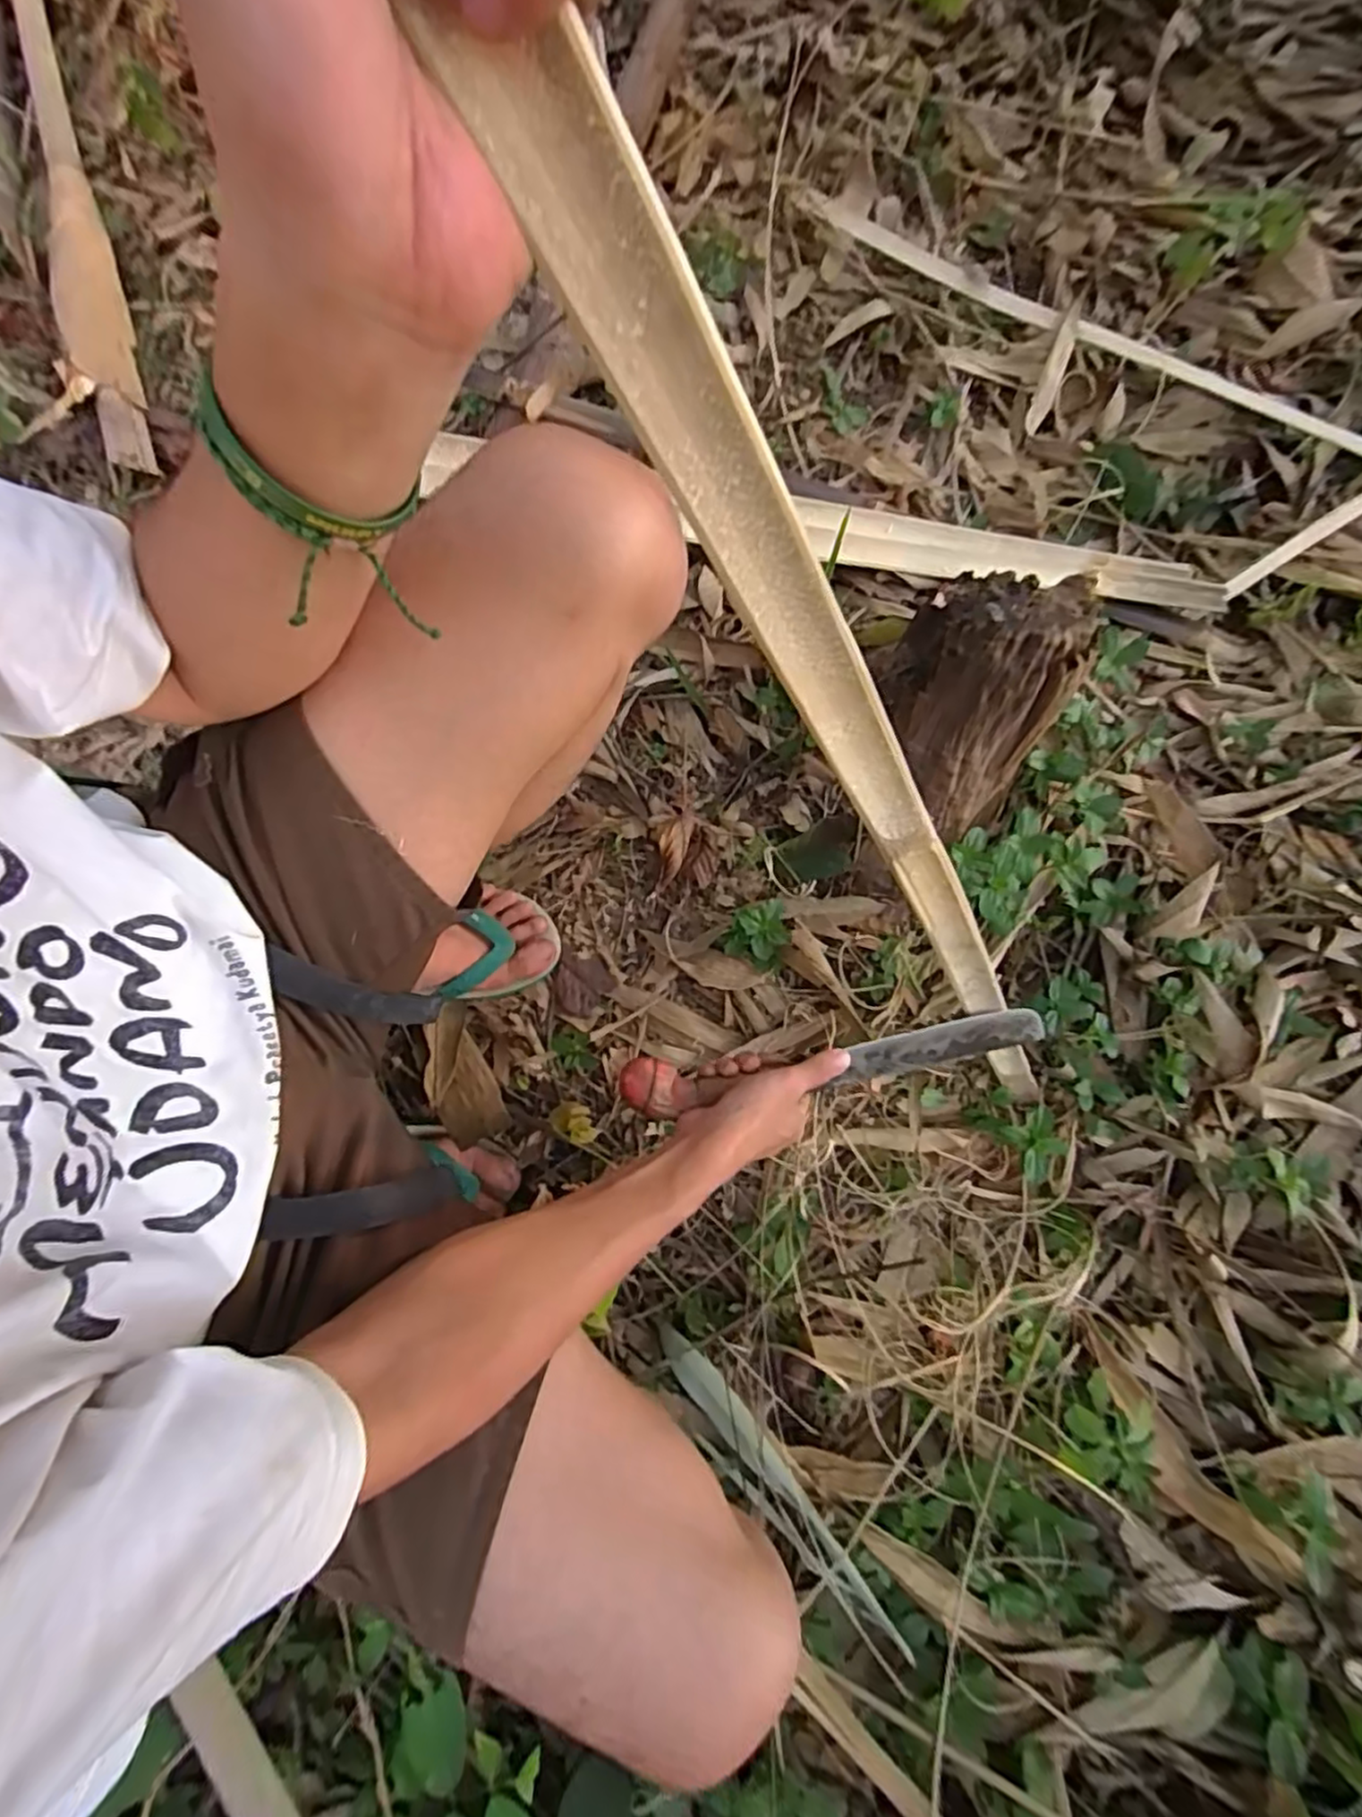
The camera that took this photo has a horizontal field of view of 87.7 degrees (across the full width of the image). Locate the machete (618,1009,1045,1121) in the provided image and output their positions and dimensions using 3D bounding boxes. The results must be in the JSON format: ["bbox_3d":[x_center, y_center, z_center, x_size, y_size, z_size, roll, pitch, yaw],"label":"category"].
[{"bbox_3d":[0.126,0.117,0.547,0.345,0.031,0.041,-4,79,-15],"label":"machete"}]

